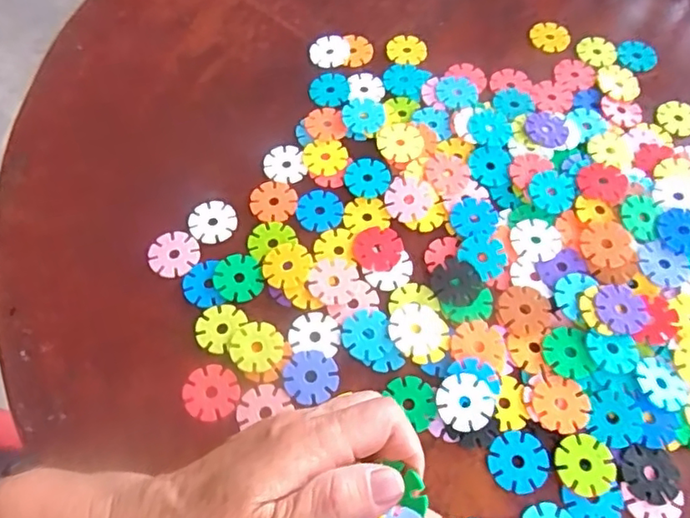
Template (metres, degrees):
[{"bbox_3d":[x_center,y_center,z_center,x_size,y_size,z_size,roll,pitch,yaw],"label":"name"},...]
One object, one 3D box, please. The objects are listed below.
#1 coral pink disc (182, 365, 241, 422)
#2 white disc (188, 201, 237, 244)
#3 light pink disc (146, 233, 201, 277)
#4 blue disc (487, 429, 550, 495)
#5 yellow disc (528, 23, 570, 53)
[{"bbox_3d":[-0.077,0.077,0.329,0.031,0.004,0.030,0,63,-1],"label":"coral pink disc"},{"bbox_3d":[-0.089,-0.024,0.382,0.031,0.005,0.029,0,63,-1],"label":"white disc"},{"bbox_3d":[-0.111,-0.003,0.369,0.032,0.004,0.030,0,63,-1],"label":"light pink disc"},{"bbox_3d":[0.096,0.112,0.315,0.032,0.004,0.032,0,63,-1],"label":"blue disc"},{"bbox_3d":[0.170,-0.184,0.472,0.032,0.004,0.029,13,64,6],"label":"yellow disc"}]

